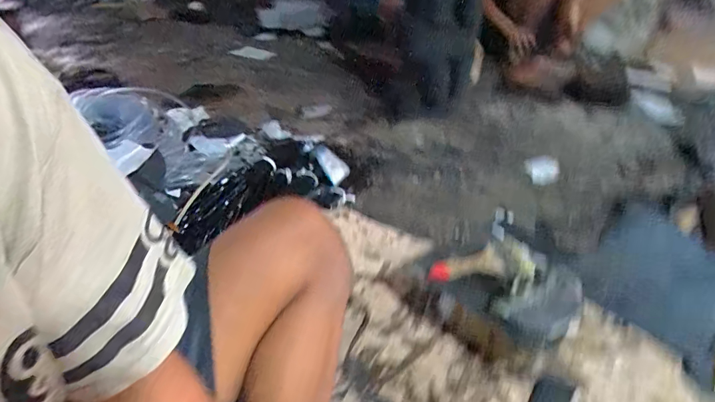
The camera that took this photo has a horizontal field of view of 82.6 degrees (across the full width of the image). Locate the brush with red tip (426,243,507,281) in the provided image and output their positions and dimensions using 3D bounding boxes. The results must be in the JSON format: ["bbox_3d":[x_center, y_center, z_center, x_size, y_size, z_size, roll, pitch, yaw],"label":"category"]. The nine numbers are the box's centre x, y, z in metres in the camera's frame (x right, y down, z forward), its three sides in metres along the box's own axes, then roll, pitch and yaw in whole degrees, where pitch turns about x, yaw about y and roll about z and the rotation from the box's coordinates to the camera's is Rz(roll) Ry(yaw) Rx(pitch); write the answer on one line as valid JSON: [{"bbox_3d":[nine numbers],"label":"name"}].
[{"bbox_3d":[0.177,0.108,0.673,0.120,0.026,0.043,-13,35,10],"label":"brush with red tip"}]

